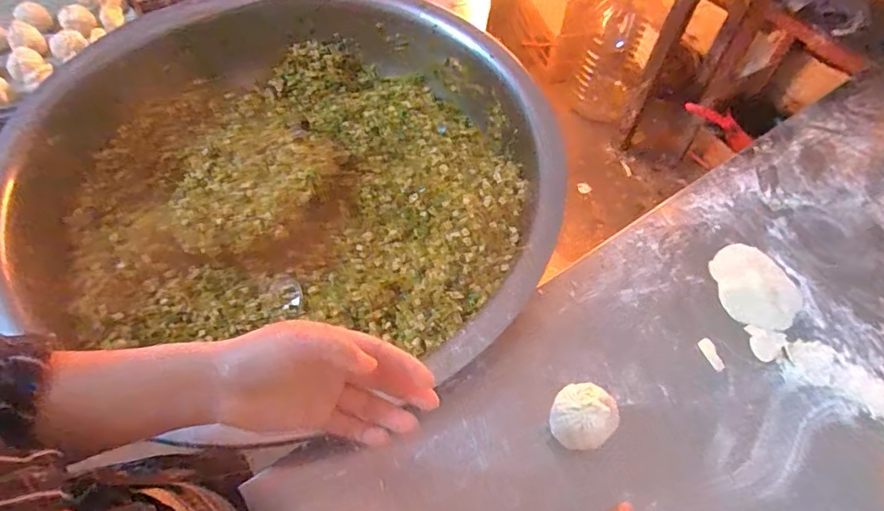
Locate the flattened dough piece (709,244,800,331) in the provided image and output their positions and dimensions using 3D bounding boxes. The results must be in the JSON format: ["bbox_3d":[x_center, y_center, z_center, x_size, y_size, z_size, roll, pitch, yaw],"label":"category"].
[{"bbox_3d":[0.394,0.037,0.634,0.099,0.010,0.115,-3,57,-3],"label":"flattened dough piece"}]

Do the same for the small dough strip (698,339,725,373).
[{"bbox_3d":[0.316,0.116,0.587,0.019,0.004,0.039,-13,58,-9],"label":"small dough strip"}]

